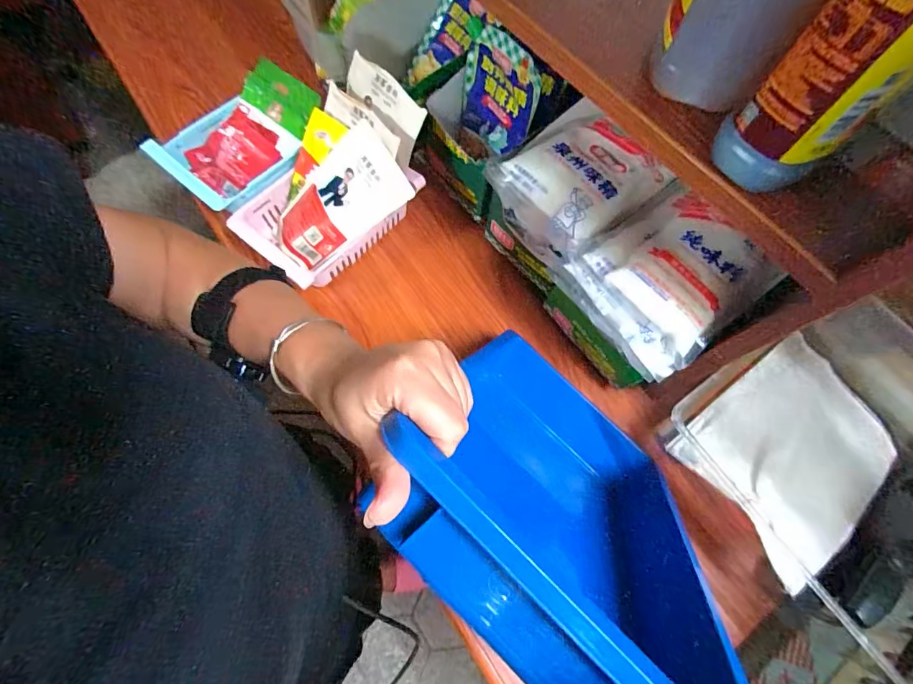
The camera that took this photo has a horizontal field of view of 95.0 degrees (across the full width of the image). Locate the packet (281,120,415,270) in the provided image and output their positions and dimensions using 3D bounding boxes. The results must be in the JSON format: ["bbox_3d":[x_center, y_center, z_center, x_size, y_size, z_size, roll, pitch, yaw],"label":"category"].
[{"bbox_3d":[-0.159,-0.187,0.554,0.188,0.016,0.119,-34,83,17],"label":"packet"}]

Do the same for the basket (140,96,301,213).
[{"bbox_3d":[-0.332,-0.273,0.619,0.156,0.043,0.160,37,71,12],"label":"basket"}]

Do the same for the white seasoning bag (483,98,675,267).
[{"bbox_3d":[0.154,-0.191,0.521,0.180,0.077,0.157,-30,72,-14],"label":"white seasoning bag"}]

